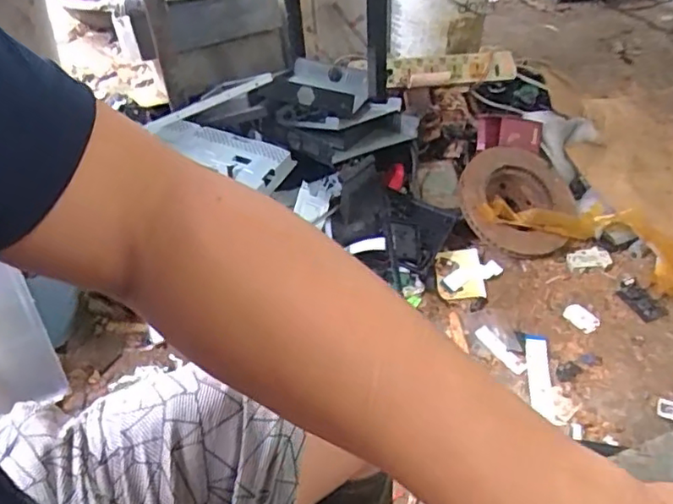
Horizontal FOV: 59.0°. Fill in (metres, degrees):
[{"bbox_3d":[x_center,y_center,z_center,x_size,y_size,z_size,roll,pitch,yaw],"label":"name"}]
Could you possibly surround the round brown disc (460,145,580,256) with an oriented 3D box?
[{"bbox_3d":[0.367,-0.097,1.254,0.248,0.079,0.248,4,67,-10],"label":"round brown disc"}]

